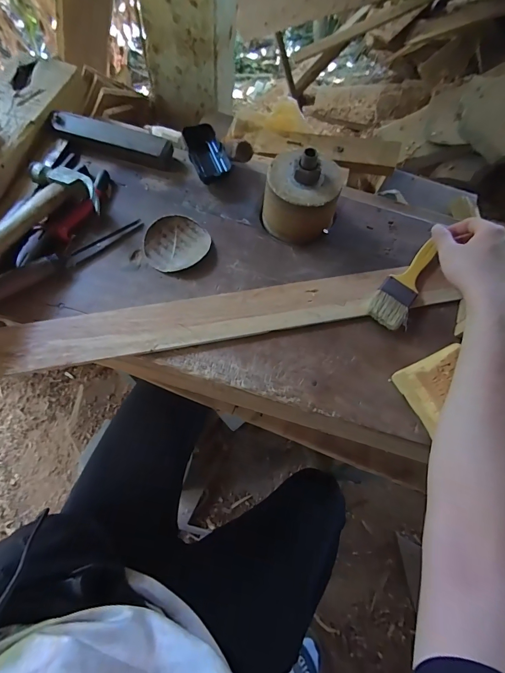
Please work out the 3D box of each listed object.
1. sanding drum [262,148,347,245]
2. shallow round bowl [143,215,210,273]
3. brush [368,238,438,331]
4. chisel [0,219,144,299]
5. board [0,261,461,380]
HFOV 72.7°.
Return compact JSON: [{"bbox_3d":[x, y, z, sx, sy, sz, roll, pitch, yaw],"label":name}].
[{"bbox_3d":[0.068,-0.195,0.473,0.104,0.099,0.092,13,66,2],"label":"sanding drum"},{"bbox_3d":[-0.106,-0.131,0.477,0.089,0.014,0.083,1,66,-3],"label":"shallow round bowl"},{"bbox_3d":[0.210,-0.074,0.468,0.051,0.013,0.148,34,70,11],"label":"brush"},{"bbox_3d":[-0.251,-0.101,0.450,0.230,0.025,0.021,-34,72,-16],"label":"chisel"},{"bbox_3d":[-0.055,-0.021,0.437,0.636,0.015,0.067,-9,67,-7],"label":"board"}]

